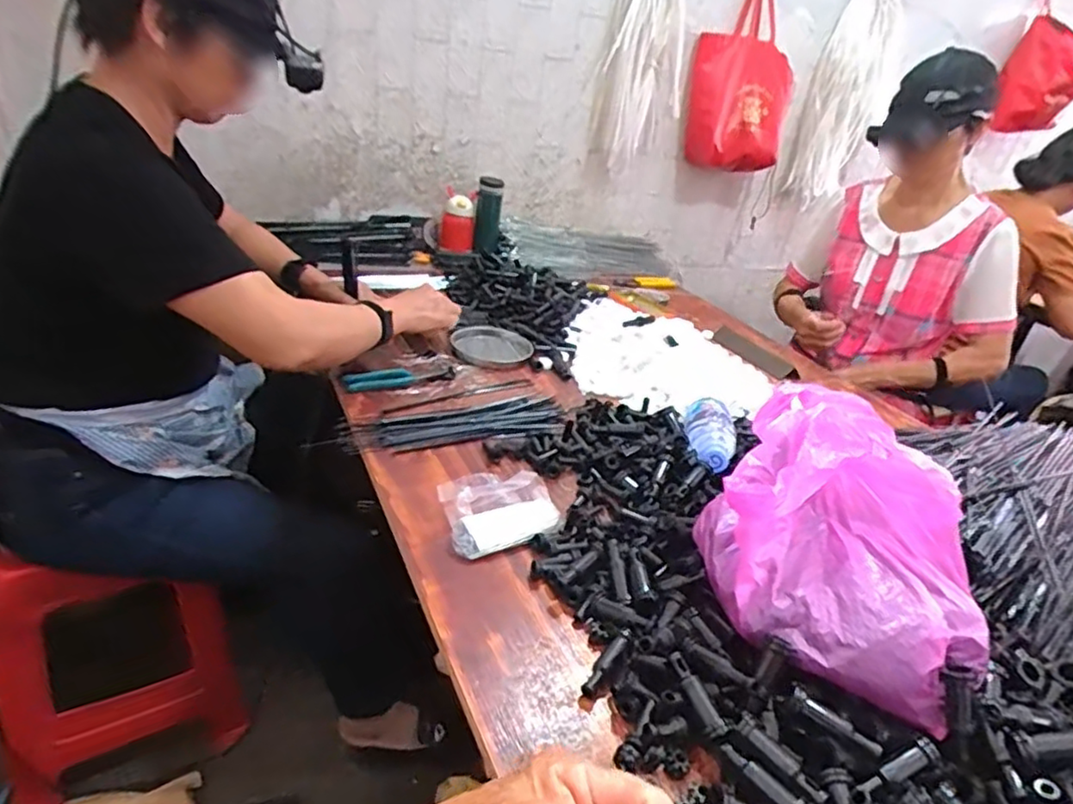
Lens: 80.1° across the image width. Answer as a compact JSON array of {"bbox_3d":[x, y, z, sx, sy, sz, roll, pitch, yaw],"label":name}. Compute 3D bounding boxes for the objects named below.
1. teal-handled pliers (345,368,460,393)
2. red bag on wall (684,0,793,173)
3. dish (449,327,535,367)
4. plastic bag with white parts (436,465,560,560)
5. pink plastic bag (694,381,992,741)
[{"bbox_3d":[-0.199,-0.038,0.942,0.163,0.010,0.048,-6,31,-27],"label":"teal-handled pliers"},{"bbox_3d":[0.542,-0.856,1.661,0.305,0.472,0.096,-2,18,-26],"label":"red bag on wall"},{"bbox_3d":[-0.077,-0.095,1.084,0.122,0.021,0.136,-4,31,-24],"label":"dish"},{"bbox_3d":[-0.036,0.114,0.677,0.119,0.038,0.092,-4,30,-23],"label":"plastic bag with white parts"},{"bbox_3d":[0.273,0.113,0.563,0.219,0.150,0.251,20,30,20],"label":"pink plastic bag"}]

